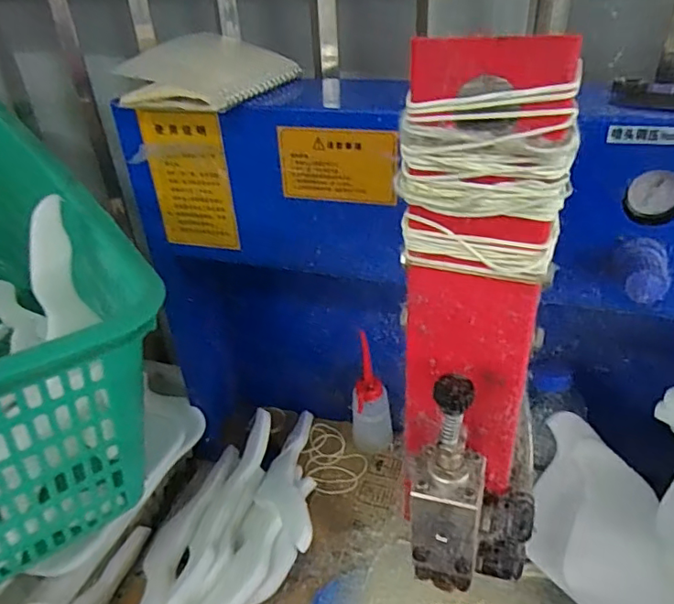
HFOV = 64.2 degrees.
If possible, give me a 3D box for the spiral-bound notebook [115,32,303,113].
[{"bbox_3d":[-0.106,-0.206,0.486,0.111,0.028,0.157,24,42,14],"label":"spiral-bound notebook"}]

